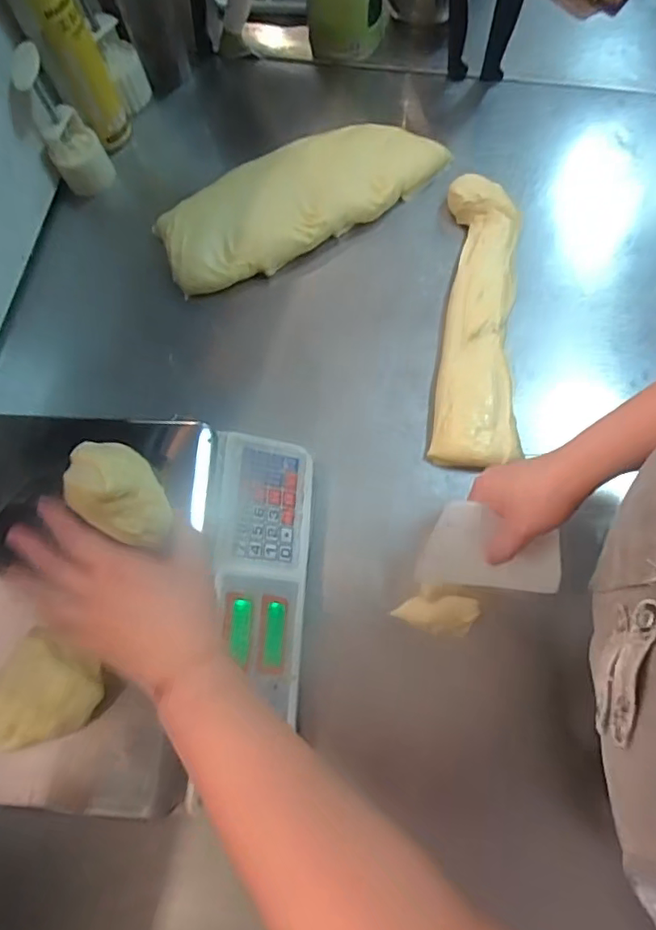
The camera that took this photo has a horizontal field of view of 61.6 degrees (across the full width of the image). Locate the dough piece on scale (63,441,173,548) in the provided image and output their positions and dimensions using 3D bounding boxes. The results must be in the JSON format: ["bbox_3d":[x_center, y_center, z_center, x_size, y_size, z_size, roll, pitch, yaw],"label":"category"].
[{"bbox_3d":[-0.177,0.019,0.458,0.093,0.052,0.067,30,79,7],"label":"dough piece on scale"}]

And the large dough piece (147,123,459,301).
[{"bbox_3d":[-0.032,-0.334,0.674,0.369,0.052,0.126,-30,79,-7],"label":"large dough piece"}]

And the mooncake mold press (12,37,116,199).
[{"bbox_3d":[-0.303,-0.386,0.632,0.060,0.157,0.047,-29,79,-6],"label":"mooncake mold press"}]

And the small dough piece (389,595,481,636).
[{"bbox_3d":[0.111,0.151,0.560,0.081,0.016,0.037,7,72,6],"label":"small dough piece"}]

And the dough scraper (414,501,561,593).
[{"bbox_3d":[0.149,0.078,0.498,0.125,0.011,0.086,5,118,6],"label":"dough scraper"}]

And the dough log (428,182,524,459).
[{"bbox_3d":[0.174,-0.166,0.634,0.084,0.048,0.353,5,72,5],"label":"dough log"}]

